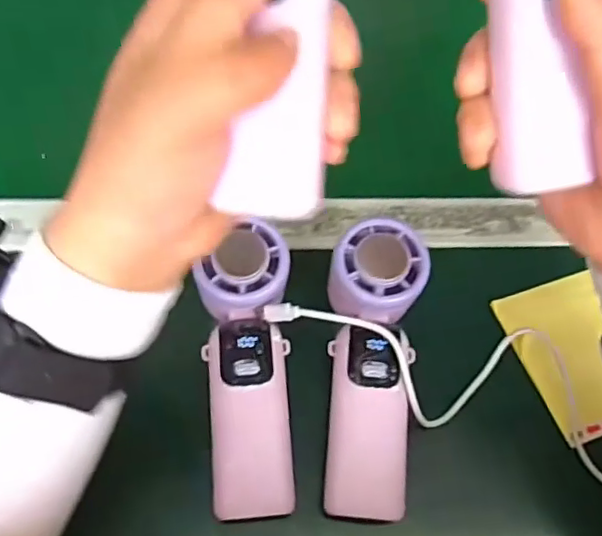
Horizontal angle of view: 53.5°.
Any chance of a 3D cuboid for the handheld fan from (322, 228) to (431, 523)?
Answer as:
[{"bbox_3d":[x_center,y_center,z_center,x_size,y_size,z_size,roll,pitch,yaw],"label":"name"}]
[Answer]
[{"bbox_3d":[0.040,0.056,0.347,0.052,0.035,0.164,6,75,0],"label":"handheld fan"}]

